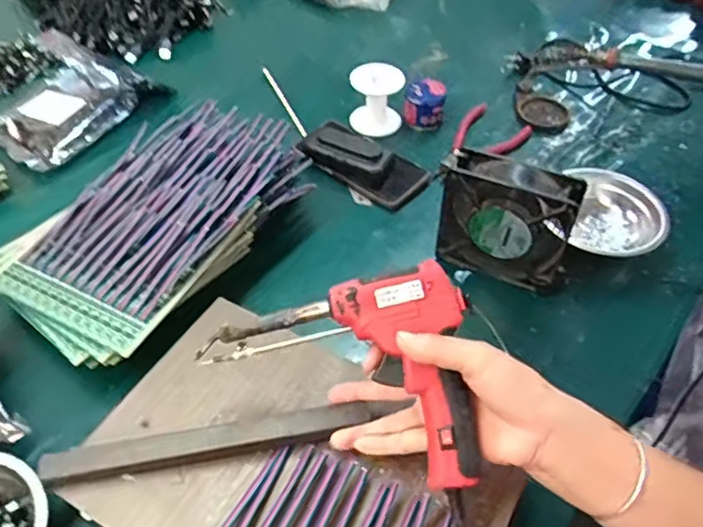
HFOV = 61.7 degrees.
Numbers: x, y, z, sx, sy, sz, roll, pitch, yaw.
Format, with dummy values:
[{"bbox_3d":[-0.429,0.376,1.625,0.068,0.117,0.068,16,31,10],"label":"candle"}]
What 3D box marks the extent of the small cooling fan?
[{"bbox_3d":[0.147,-0.046,0.569,0.122,0.117,0.053,18,51,13],"label":"small cooling fan"}]

